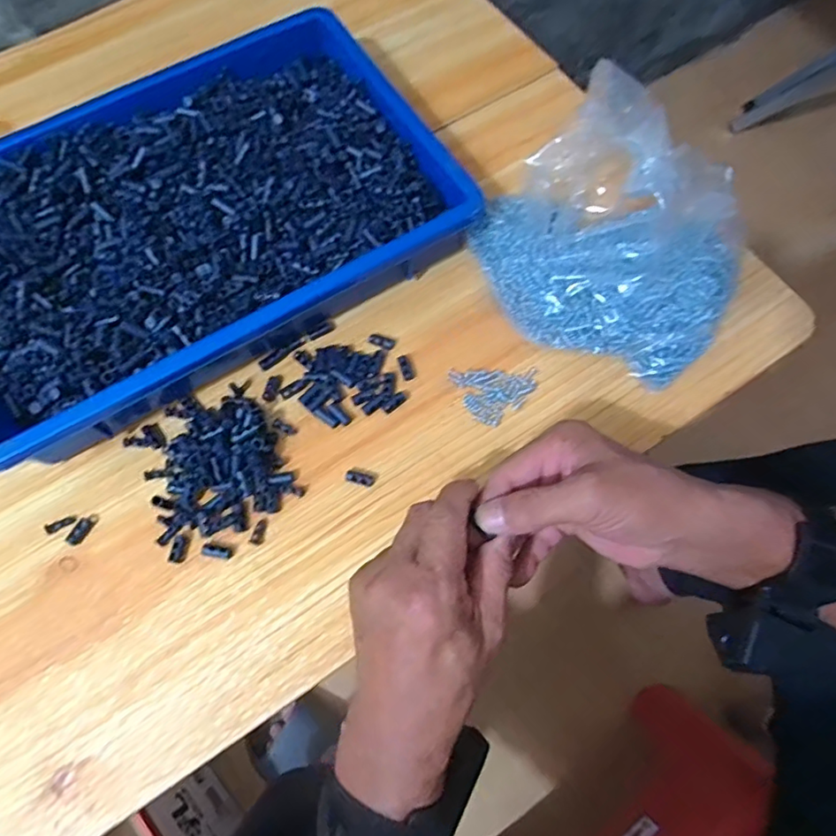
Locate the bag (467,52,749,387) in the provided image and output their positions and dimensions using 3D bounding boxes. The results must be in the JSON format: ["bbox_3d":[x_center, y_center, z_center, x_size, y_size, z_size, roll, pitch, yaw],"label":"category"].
[{"bbox_3d":[0.145,-0.142,0.399,0.189,0.095,0.191,26,72,10],"label":"bag"}]

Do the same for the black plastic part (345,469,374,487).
[{"bbox_3d":[-0.040,0.041,0.379,0.020,0.004,0.008,16,70,-8],"label":"black plastic part"}]

